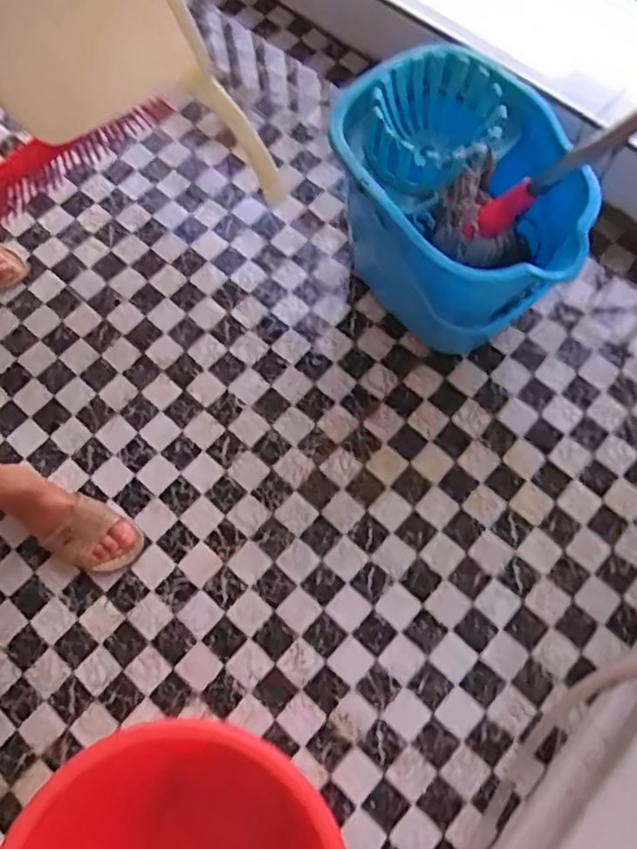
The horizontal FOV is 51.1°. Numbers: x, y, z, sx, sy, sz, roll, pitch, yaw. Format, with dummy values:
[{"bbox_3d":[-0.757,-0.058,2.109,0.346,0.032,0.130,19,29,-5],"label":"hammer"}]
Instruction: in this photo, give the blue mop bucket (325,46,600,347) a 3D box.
[{"bbox_3d":[0.198,-0.292,0.982,0.342,0.321,0.253,39,74,15],"label":"blue mop bucket"}]

